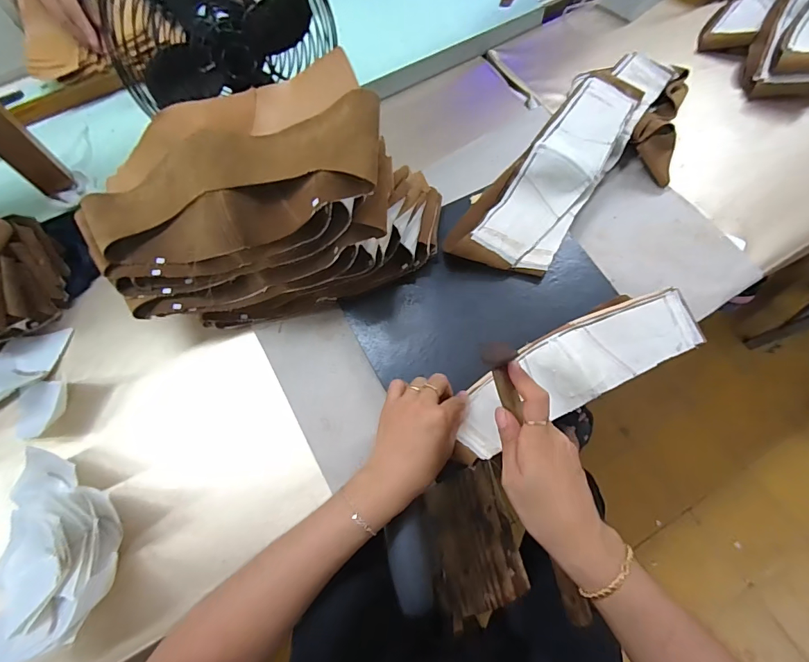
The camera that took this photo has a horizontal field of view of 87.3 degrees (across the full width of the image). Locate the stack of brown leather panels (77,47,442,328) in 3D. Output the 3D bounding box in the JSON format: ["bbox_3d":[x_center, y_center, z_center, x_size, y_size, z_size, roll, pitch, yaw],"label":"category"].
[{"bbox_3d":[-0.152,-0.132,0.465,0.381,0.199,0.155,-11,68,-2],"label":"stack of brown leather panels"}]

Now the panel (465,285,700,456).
[{"bbox_3d":[0.193,0.036,0.471,0.303,0.034,0.085,-26,77,-9],"label":"panel"}]

